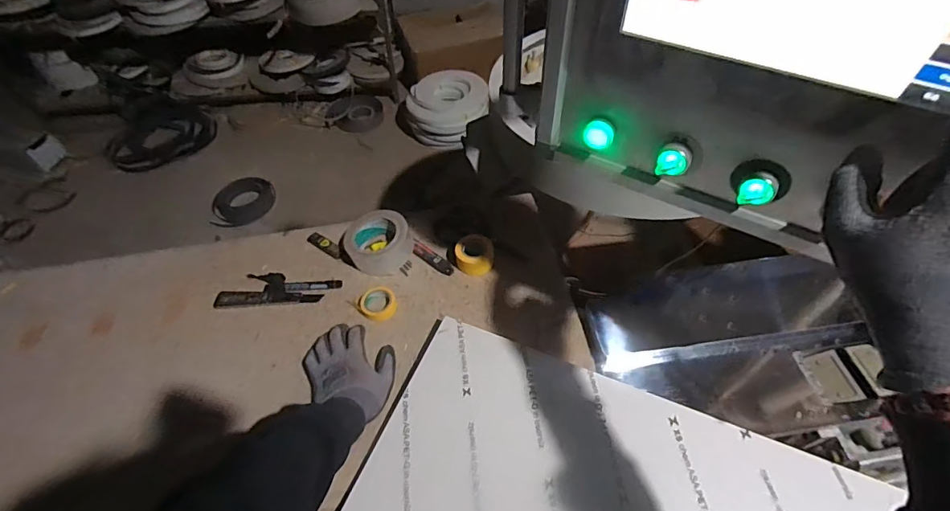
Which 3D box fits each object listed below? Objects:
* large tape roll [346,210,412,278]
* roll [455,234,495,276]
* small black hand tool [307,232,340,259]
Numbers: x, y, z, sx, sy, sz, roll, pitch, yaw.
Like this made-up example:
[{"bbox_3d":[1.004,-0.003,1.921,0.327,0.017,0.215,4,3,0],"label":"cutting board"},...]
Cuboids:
[{"bbox_3d":[-0.171,-0.031,0.818,0.112,0.061,0.131,-18,52,-16],"label":"large tape roll"},{"bbox_3d":[0.000,-0.001,0.806,0.065,0.044,0.064,1,50,-1],"label":"roll"},{"bbox_3d":[-0.279,-0.020,0.858,0.084,0.011,0.025,27,54,20],"label":"small black hand tool"}]

